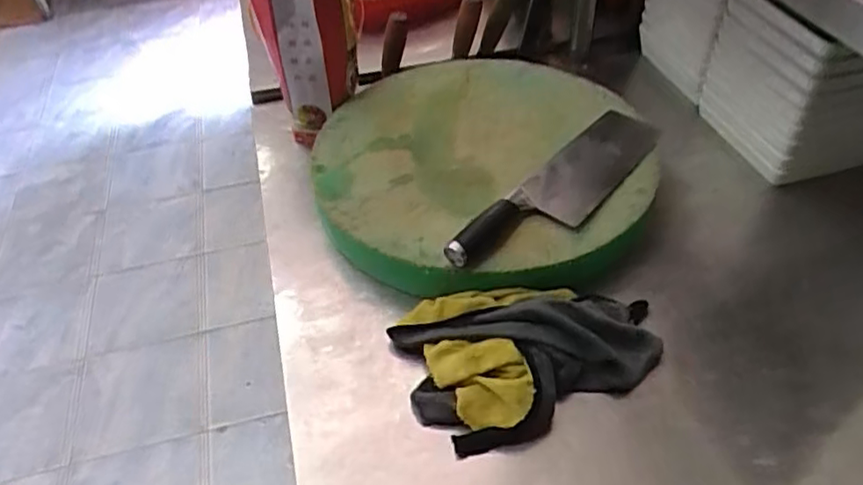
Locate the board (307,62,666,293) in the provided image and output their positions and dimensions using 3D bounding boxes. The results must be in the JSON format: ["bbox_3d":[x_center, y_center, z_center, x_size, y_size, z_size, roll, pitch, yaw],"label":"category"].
[{"bbox_3d":[0.060,-0.116,0.809,0.398,0.071,0.432,0,44,3],"label":"board"}]

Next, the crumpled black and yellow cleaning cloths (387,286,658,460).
[{"bbox_3d":[0.097,0.097,0.629,0.250,0.050,0.167,-14,45,-11],"label":"crumpled black and yellow cleaning cloths"}]

